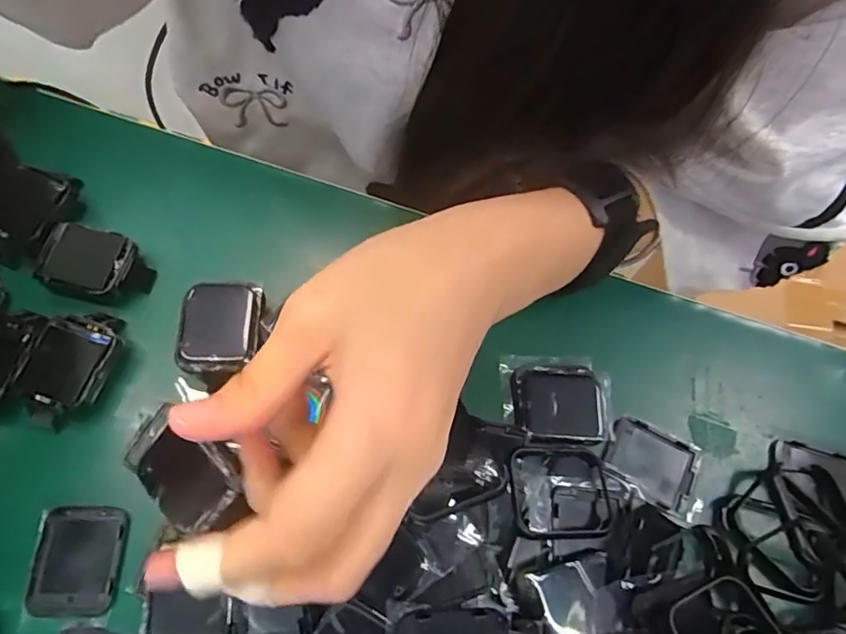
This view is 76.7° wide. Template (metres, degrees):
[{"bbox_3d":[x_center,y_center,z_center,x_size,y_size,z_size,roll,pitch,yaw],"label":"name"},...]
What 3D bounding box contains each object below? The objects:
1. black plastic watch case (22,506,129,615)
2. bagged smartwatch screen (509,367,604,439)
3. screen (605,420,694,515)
[{"bbox_3d":[-0.139,0.098,0.215,0.033,0.004,0.039,3,68,-2],"label":"black plastic watch case"},{"bbox_3d":[0.062,0.039,0.249,0.040,0.006,0.034,1,68,-2],"label":"bagged smartwatch screen"},{"bbox_3d":[0.103,0.066,0.242,0.039,0.005,0.031,28,69,9],"label":"screen"}]

